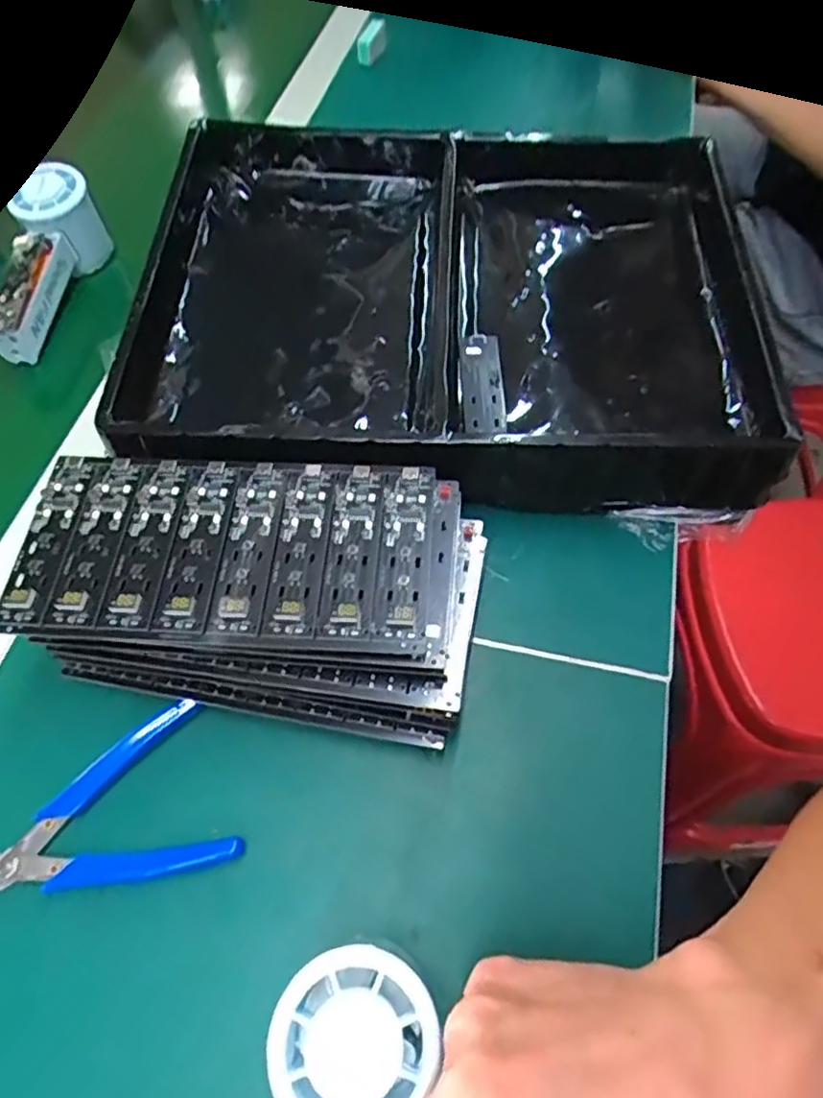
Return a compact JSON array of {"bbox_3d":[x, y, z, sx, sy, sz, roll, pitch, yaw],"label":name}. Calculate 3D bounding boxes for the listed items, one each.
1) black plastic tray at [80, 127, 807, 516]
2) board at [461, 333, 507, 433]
[{"bbox_3d":[0.027,-0.179,0.449,0.357,0.061,0.328,2,61,4],"label":"black plastic tray"},{"bbox_3d":[0.042,-0.100,0.402,0.024,0.006,0.080,-1,59,1],"label":"board"}]

